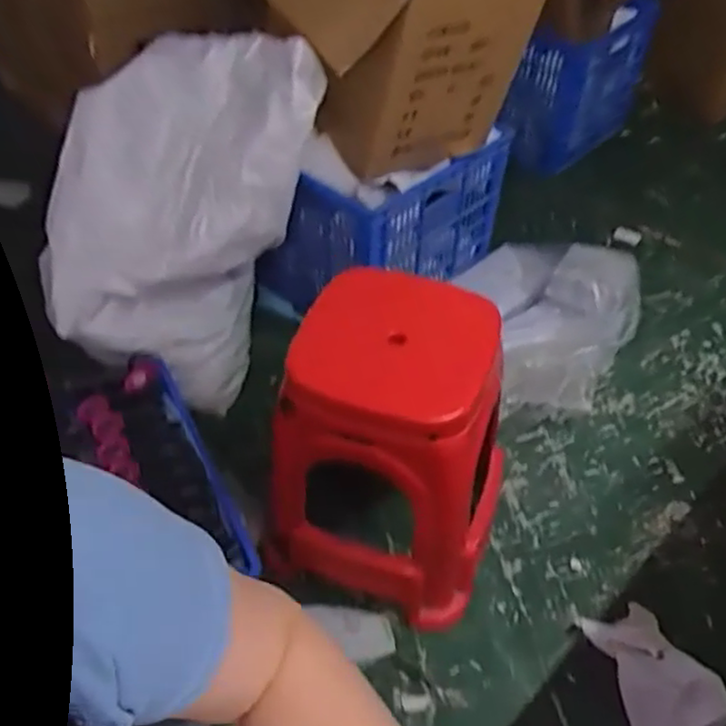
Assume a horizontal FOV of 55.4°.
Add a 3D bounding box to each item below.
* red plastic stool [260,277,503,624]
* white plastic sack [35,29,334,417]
[{"bbox_3d":[0.044,0.139,1.084,0.304,0.463,0.292,7,46,6],"label":"red plastic stool"},{"bbox_3d":[-0.337,-0.252,1.339,0.499,0.616,0.341,8,46,6],"label":"white plastic sack"}]

